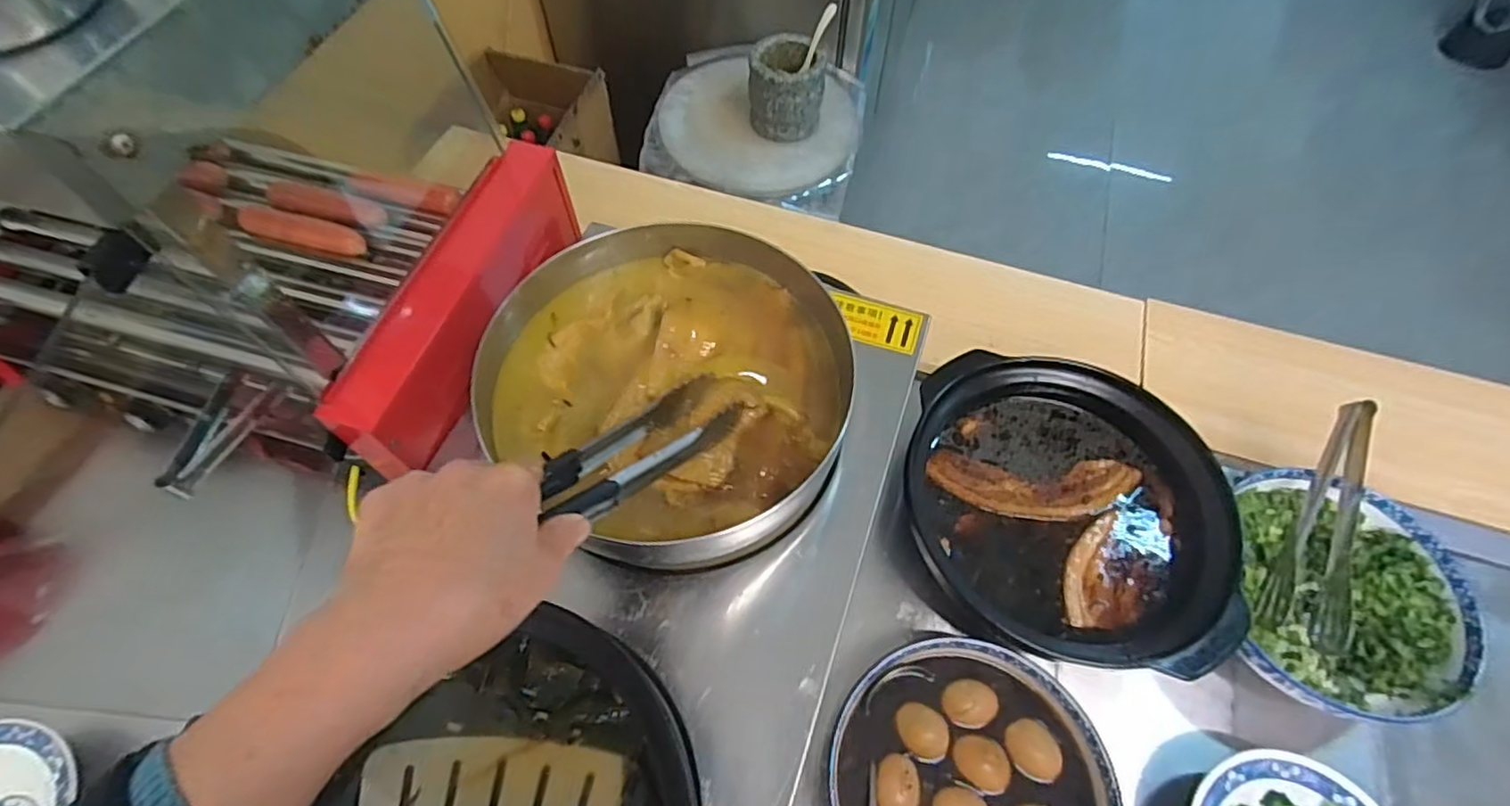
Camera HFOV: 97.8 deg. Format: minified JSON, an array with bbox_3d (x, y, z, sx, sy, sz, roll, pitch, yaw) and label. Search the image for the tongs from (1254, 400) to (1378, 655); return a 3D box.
[{"bbox_3d":[0.537,0.110,0.619,0.079,0.039,0.233,20,81,10],"label":"tongs"}]

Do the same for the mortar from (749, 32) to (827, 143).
[{"bbox_3d":[0.061,-0.589,1.254,0.141,0.148,0.127,4,60,1],"label":"mortar"}]

